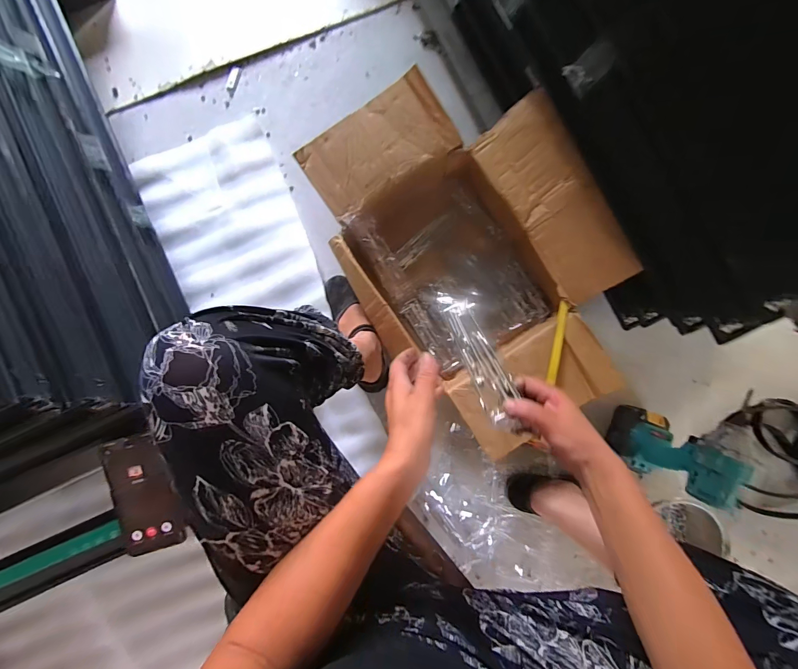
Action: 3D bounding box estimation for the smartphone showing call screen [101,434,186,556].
[{"bbox_3d":[-0.333,0.209,0.485,0.077,0.016,0.153,-16,88,1],"label":"smartphone showing call screen"}]

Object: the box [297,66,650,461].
[{"bbox_3d":[0.130,-0.142,0.703,0.415,0.196,0.604,-29,88,-1],"label":"box"}]

